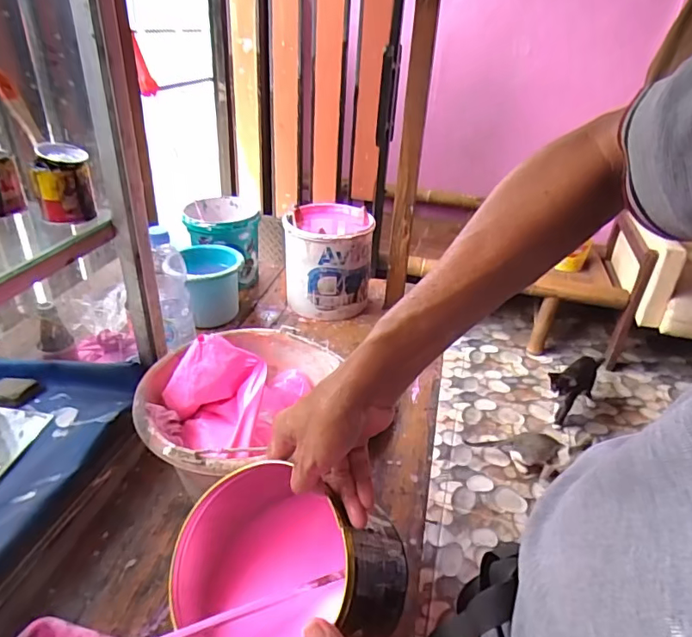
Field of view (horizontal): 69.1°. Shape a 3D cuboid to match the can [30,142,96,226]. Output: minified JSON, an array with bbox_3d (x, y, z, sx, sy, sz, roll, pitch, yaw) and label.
[{"bbox_3d":[-0.318,-0.150,0.565,0.057,0.079,0.045,-14,36,-26],"label":"can"}]

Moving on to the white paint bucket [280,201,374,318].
[{"bbox_3d":[-0.038,-0.122,1.060,0.170,0.199,0.182,3,32,-2],"label":"white paint bucket"}]

